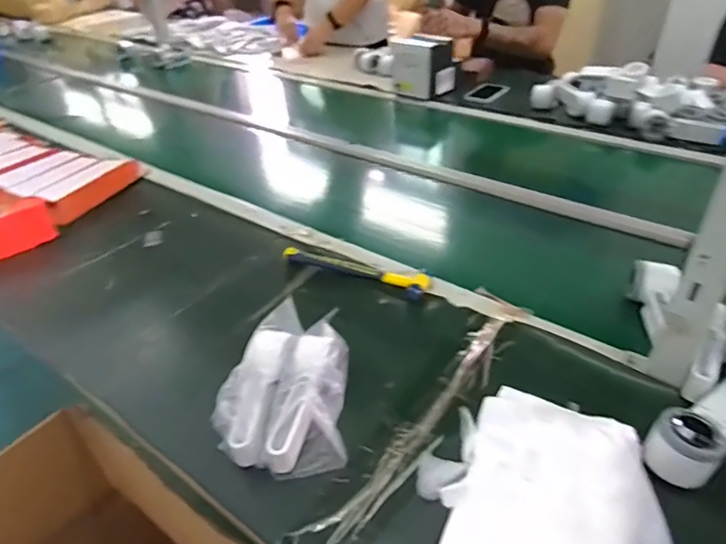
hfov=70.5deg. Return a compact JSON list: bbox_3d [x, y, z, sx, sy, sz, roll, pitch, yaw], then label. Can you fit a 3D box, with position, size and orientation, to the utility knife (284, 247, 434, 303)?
[{"bbox_3d":[-0.016,-0.005,0.804,0.246,0.026,0.033,16,41,23],"label":"utility knife"}]

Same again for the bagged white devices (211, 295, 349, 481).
[{"bbox_3d":[-0.086,0.130,0.596,0.134,0.064,0.189,-2,37,2],"label":"bagged white devices"}]

